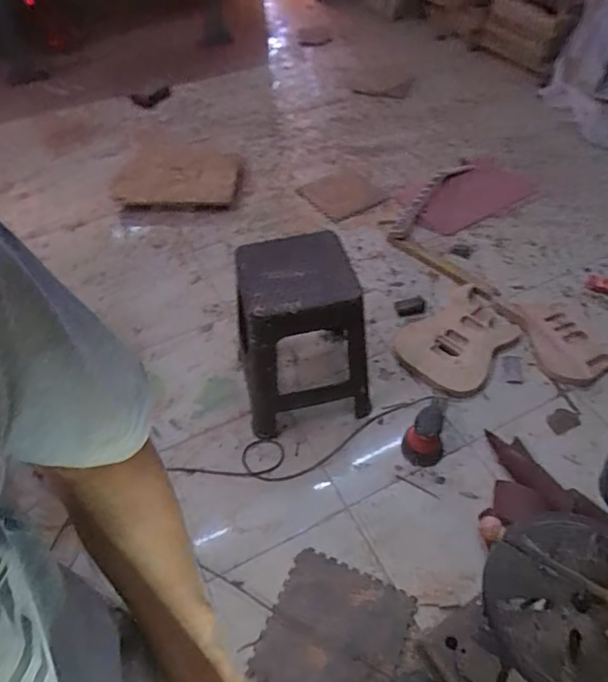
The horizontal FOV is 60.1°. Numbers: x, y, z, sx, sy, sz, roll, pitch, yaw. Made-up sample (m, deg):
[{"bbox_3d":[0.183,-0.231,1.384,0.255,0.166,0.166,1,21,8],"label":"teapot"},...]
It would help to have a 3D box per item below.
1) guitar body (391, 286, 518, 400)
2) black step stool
[{"bbox_3d":[0.508,-0.006,1.741,0.314,0.041,0.411,36,62,29],"label":"guitar body"},{"bbox_3d":[-0.017,-0.015,1.494,0.336,0.460,0.338,-9,50,-6],"label":"black step stool"}]

